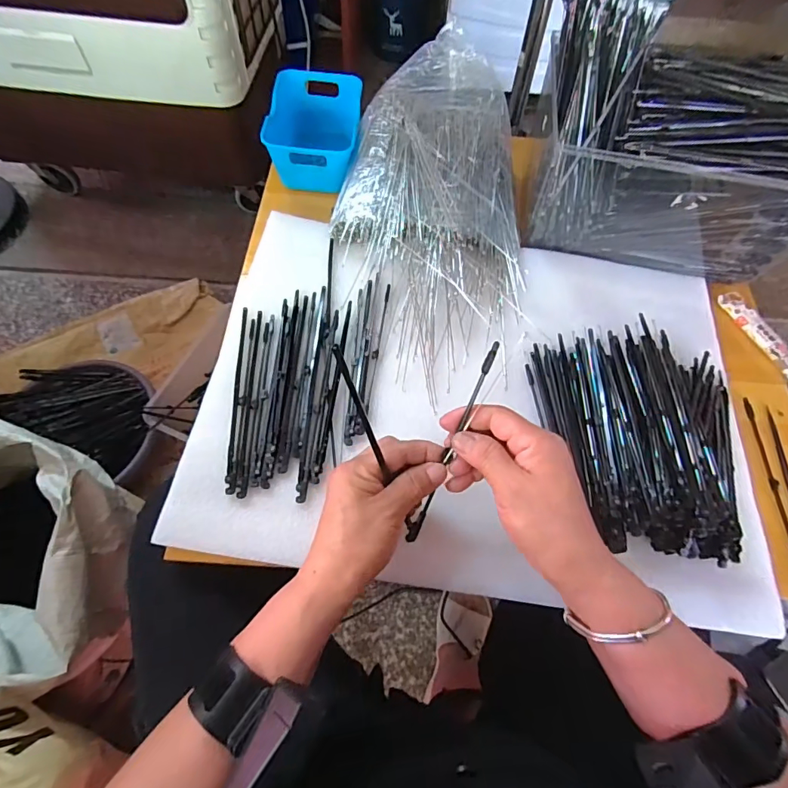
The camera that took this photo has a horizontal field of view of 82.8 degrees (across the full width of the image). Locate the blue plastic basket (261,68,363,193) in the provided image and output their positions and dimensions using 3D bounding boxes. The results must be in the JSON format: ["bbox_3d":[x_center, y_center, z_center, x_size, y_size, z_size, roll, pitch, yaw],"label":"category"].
[{"bbox_3d":[-0.097,-0.322,0.557,0.105,0.066,0.157,5,63,-1],"label":"blue plastic basket"}]

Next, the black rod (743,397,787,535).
[{"bbox_3d":[0.362,0.083,0.427,0.011,0.007,0.174,4,63,-1],"label":"black rod"}]

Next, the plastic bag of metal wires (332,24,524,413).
[{"bbox_3d":[0.041,-0.208,0.483,0.201,0.086,0.396,2,63,-2],"label":"plastic bag of metal wires"}]

